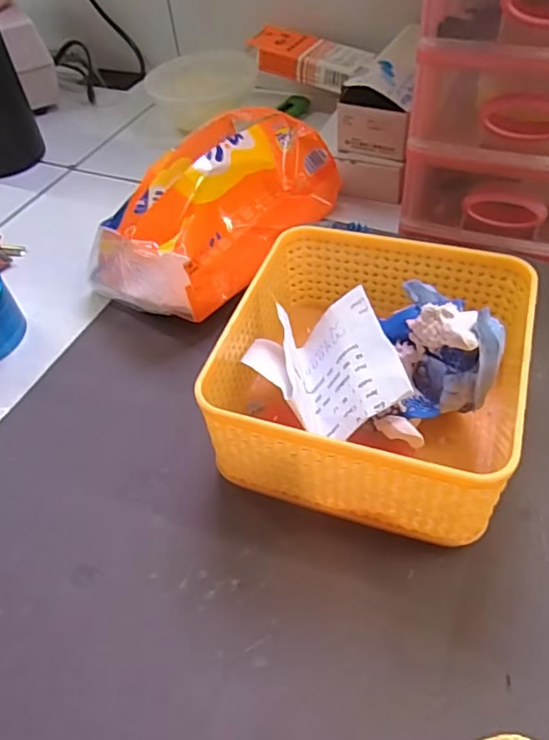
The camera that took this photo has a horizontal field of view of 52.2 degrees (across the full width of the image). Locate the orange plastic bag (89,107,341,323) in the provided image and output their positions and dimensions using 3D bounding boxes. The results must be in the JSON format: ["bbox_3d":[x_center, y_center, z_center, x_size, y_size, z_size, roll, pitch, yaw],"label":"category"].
[{"bbox_3d":[-0.037,-0.111,0.371,0.097,0.076,0.172,24,57,24],"label":"orange plastic bag"}]

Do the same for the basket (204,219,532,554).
[{"bbox_3d":[0.048,-0.001,0.274,0.132,0.066,0.138,11,52,15],"label":"basket"}]

